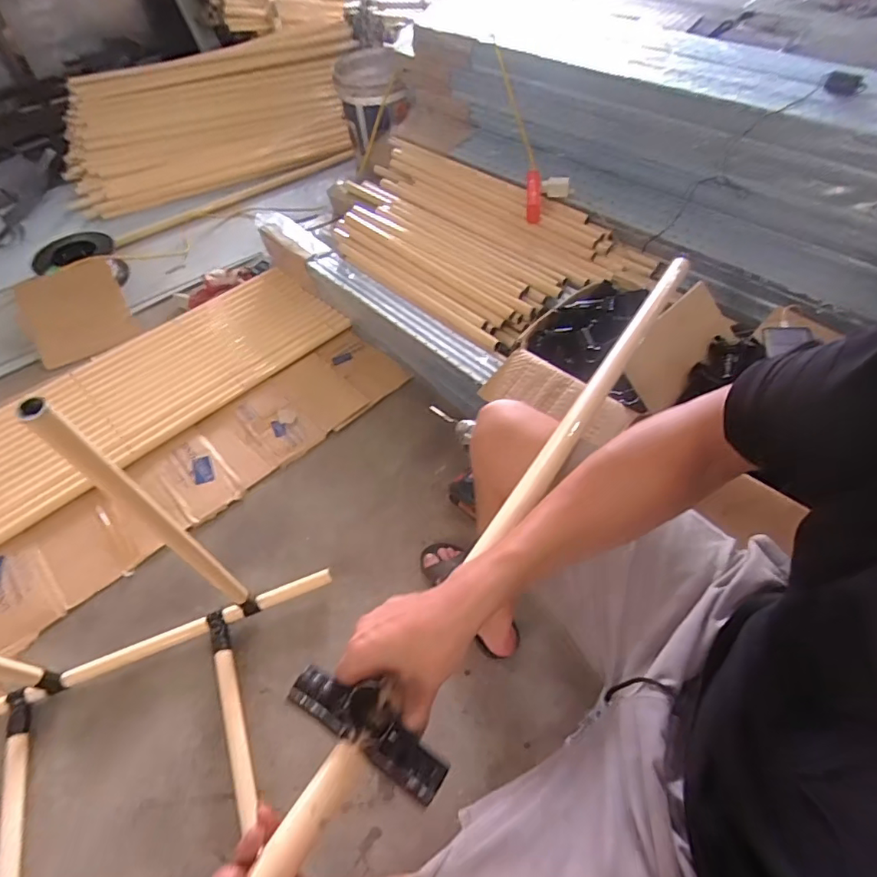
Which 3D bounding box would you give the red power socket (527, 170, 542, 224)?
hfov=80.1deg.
[{"bbox_3d":[0.272,-0.691,1.486,0.040,0.028,0.165,2,84,1],"label":"red power socket"}]

